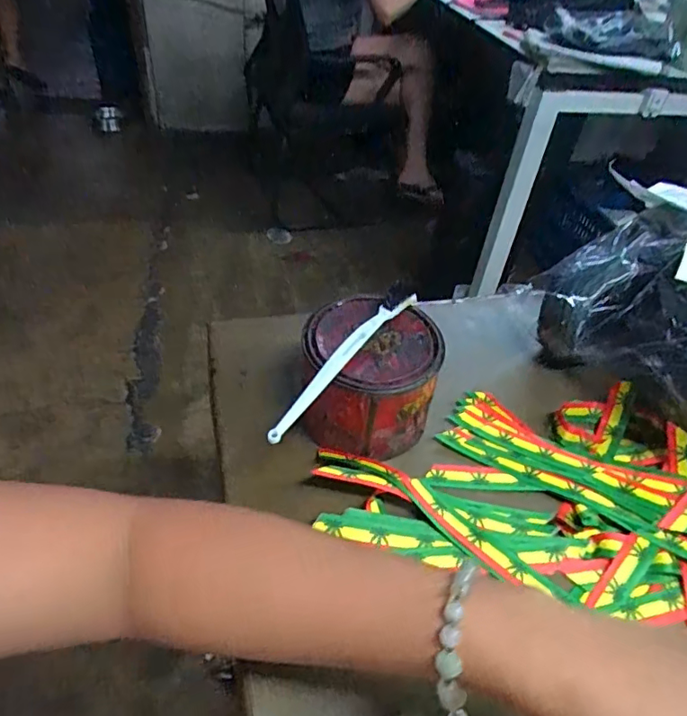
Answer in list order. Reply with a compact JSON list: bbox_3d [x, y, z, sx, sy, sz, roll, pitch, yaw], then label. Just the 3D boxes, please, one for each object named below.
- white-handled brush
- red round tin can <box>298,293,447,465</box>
[{"bbox_3d":[0.002,-0.005,0.388,0.013,0.042,0.165,31,48,23],"label":"white-handled brush"},{"bbox_3d":[0.019,0.016,0.432,0.101,0.089,0.097,3,43,-5],"label":"red round tin can"}]

